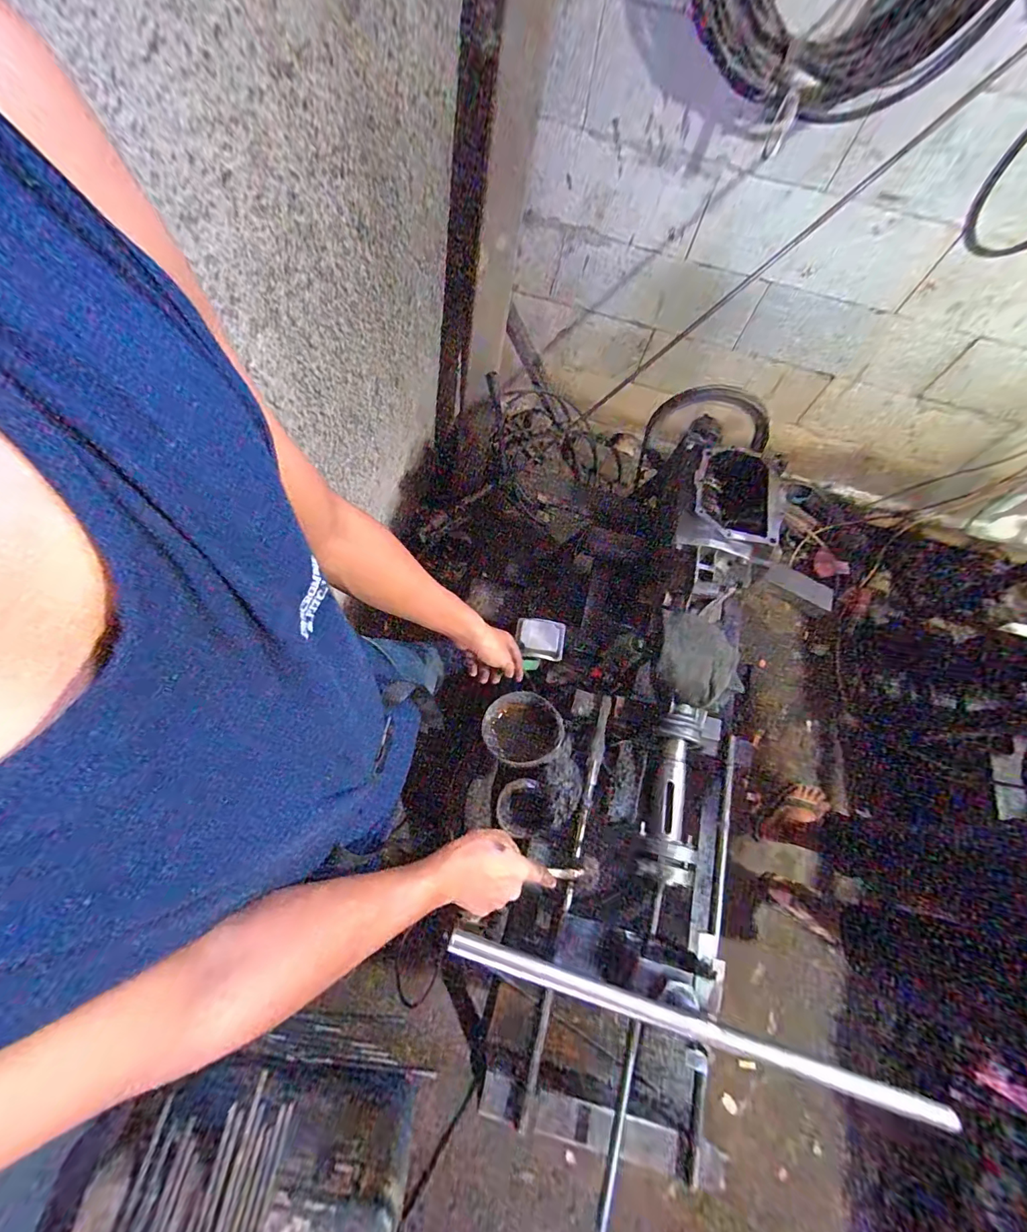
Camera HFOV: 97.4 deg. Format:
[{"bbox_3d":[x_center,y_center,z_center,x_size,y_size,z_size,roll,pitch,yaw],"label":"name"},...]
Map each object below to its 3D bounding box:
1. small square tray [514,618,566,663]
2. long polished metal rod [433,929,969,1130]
[{"bbox_3d":[0.048,0.041,0.811,0.088,0.024,0.072,6,67,-4],"label":"small square tray"},{"bbox_3d":[0.166,0.378,0.413,0.470,0.011,0.019,19,51,2],"label":"long polished metal rod"}]

